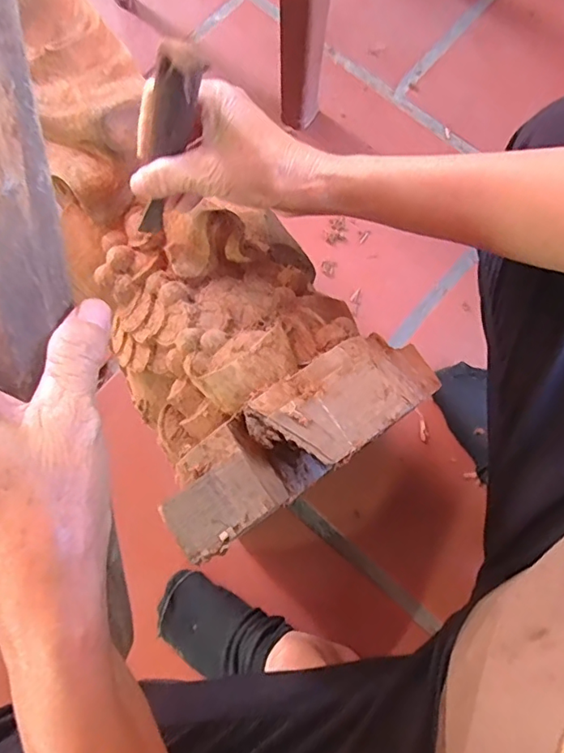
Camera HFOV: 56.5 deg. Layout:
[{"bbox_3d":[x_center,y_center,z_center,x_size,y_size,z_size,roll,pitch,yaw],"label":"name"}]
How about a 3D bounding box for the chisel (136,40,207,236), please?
[{"bbox_3d":[-0.083,-0.148,0.354,0.028,0.151,0.026,-17,75,-27],"label":"chisel"}]

